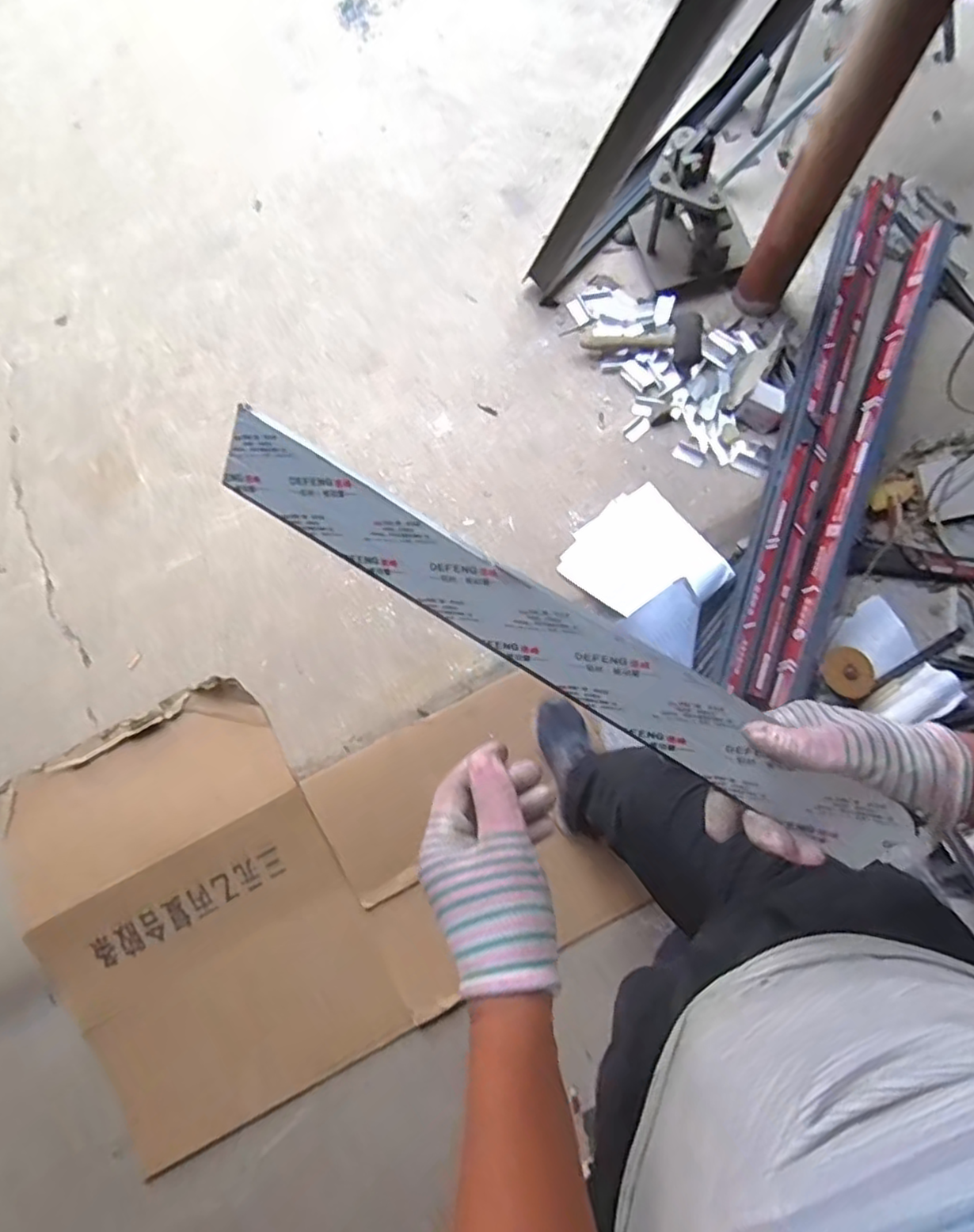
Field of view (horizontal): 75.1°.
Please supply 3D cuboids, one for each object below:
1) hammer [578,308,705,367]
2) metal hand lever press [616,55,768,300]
[{"bbox_3d":[0.362,-0.646,1.483,0.271,0.052,0.110,5,76,18],"label":"hammer"},{"bbox_3d":[0.470,-0.933,1.341,0.246,0.391,0.224,-19,77,-4],"label":"metal hand lever press"}]

